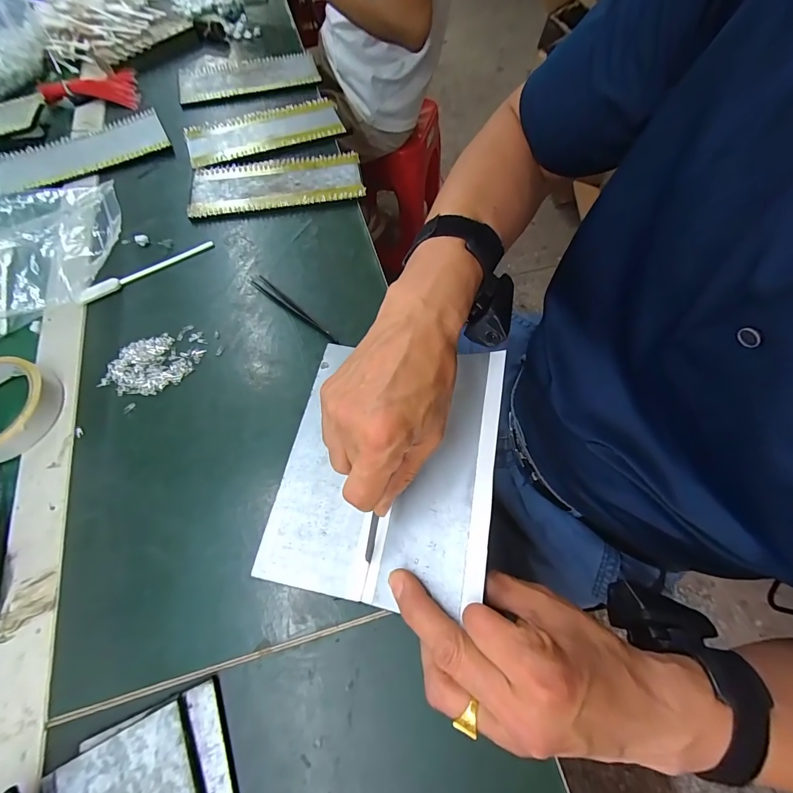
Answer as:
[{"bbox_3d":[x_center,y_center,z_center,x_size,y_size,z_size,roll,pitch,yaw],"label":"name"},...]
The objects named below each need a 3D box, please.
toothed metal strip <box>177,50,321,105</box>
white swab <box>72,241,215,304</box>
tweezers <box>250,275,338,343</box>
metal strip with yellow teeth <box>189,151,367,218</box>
[{"bbox_3d":[-0.216,-0.470,0.536,0.196,0.008,0.091,-13,69,-3],"label":"toothed metal strip"},{"bbox_3d":[-0.262,-0.134,0.383,0.142,0.007,0.014,-32,70,-13],"label":"white swab"},{"bbox_3d":[-0.102,-0.085,0.361,0.117,0.006,0.014,40,72,15],"label":"tweezers"},{"bbox_3d":[-0.143,-0.256,0.439,0.200,0.006,0.082,-8,68,-3],"label":"metal strip with yellow teeth"}]

